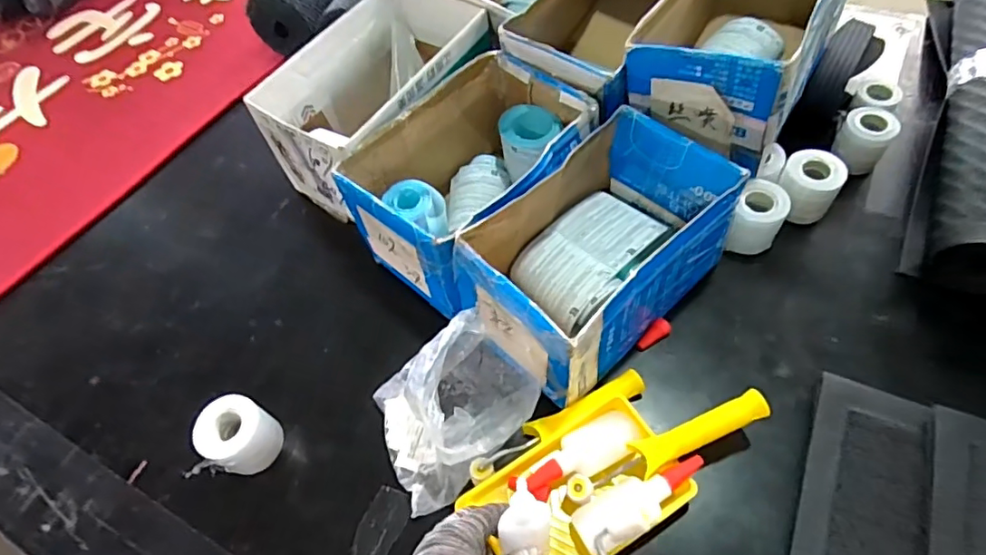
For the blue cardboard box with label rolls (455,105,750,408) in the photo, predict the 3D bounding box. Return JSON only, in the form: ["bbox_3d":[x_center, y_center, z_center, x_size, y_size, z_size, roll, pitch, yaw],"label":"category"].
[{"bbox_3d":[0.112,-0.026,0.591,0.269,0.136,0.163,-40,62,-18],"label":"blue cardboard box with label rolls"}]

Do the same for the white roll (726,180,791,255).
[{"bbox_3d":[0.312,-0.066,0.652,0.056,0.065,0.066,26,64,20],"label":"white roll"}]

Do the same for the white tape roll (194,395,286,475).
[{"bbox_3d":[-0.266,0.167,0.582,0.065,0.067,0.065,-3,58,4],"label":"white tape roll"}]

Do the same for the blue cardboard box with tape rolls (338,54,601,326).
[{"bbox_3d":[-0.025,-0.118,0.653,0.187,0.123,0.266,35,68,24],"label":"blue cardboard box with tape rolls"}]

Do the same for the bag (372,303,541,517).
[{"bbox_3d":[-0.038,0.133,0.553,0.153,0.121,0.135,-24,59,-9],"label":"bag"}]

